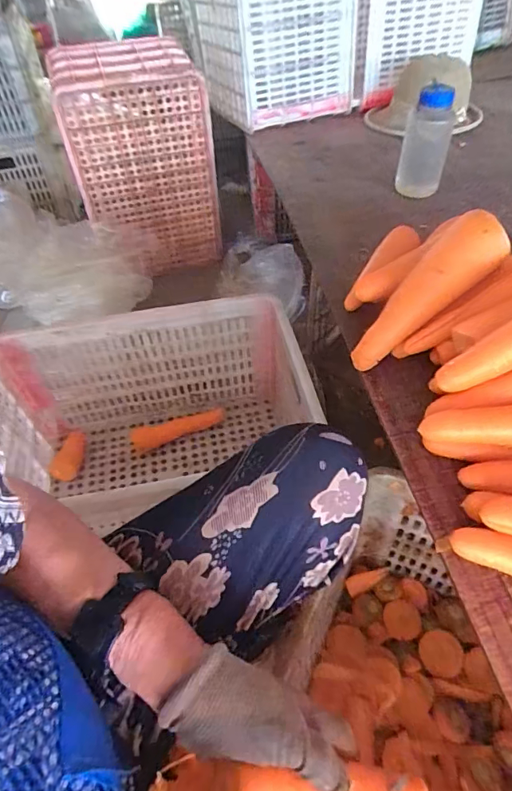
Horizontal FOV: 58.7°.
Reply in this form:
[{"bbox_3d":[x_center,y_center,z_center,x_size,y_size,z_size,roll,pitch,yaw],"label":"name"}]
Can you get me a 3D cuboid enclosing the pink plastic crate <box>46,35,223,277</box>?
[{"bbox_3d":[-0.307,-0.626,1.255,0.349,0.491,0.293,-16,51,-10],"label":"pink plastic crate"}]

